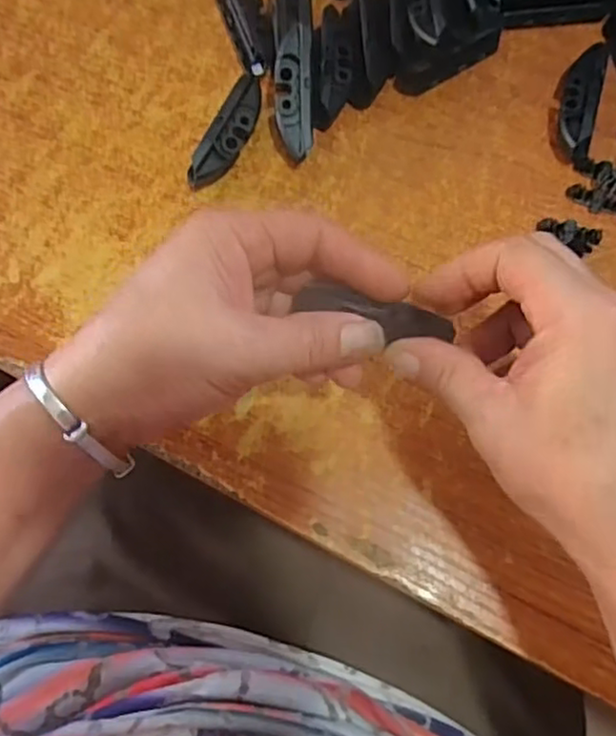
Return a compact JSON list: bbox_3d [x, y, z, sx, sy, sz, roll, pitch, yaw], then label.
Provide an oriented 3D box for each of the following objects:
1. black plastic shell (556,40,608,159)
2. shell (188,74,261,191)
[{"bbox_3d":[0.157,-0.156,0.383,0.021,0.022,0.068,12,75,2],"label":"black plastic shell"},{"bbox_3d":[-0.044,-0.133,0.373,0.020,0.023,0.071,25,76,5],"label":"shell"}]

